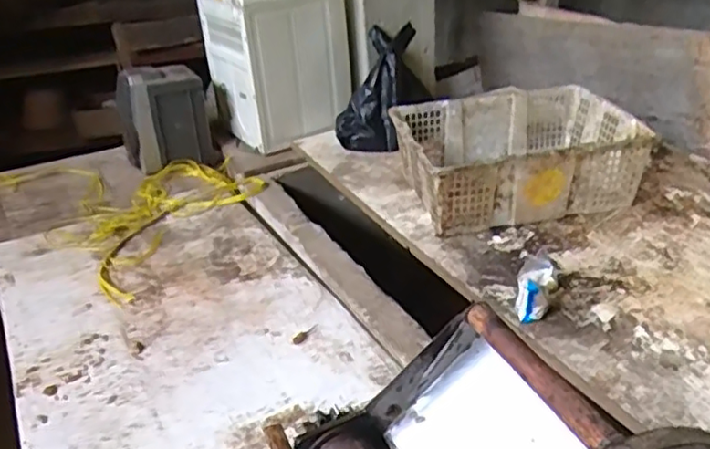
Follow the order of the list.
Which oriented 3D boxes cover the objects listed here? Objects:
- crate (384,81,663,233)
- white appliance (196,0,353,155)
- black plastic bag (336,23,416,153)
[{"bbox_3d":[0.347,-0.143,1.393,0.475,0.182,0.350,-9,30,-7],"label":"crate"},{"bbox_3d":[-0.212,-0.464,1.728,0.322,0.433,0.308,-18,32,-21],"label":"white appliance"},{"bbox_3d":[0.059,-0.361,1.648,0.175,0.350,0.098,12,-6,32],"label":"black plastic bag"}]

